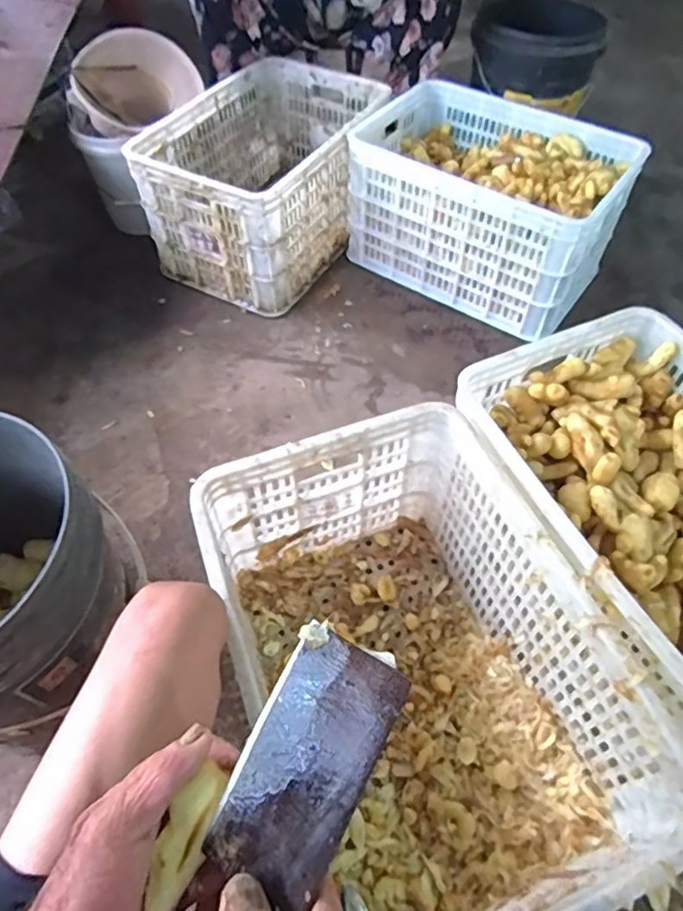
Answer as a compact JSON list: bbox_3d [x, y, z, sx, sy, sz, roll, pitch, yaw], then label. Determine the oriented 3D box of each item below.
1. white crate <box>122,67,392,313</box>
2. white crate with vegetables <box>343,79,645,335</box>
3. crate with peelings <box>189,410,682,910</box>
[{"bbox_3d":[-0.164,-0.635,1.344,0.369,0.291,0.537,25,58,17],"label":"white crate"},{"bbox_3d":[0.325,-0.560,1.304,0.525,0.287,0.396,31,59,19],"label":"white crate with vegetables"},{"bbox_3d":[0.076,0.252,0.693,0.346,0.292,0.506,-18,56,-15],"label":"crate with peelings"}]

